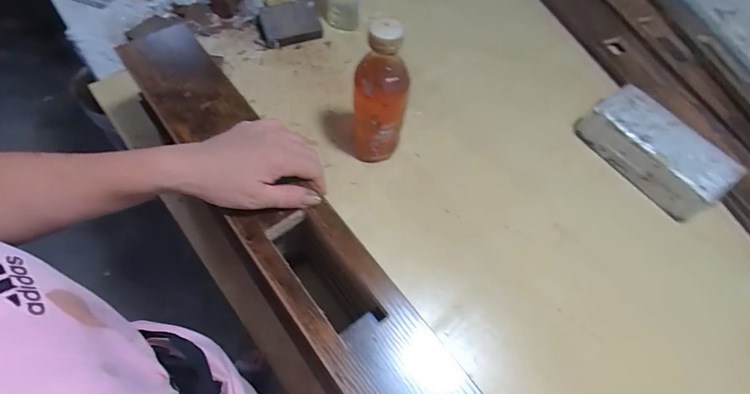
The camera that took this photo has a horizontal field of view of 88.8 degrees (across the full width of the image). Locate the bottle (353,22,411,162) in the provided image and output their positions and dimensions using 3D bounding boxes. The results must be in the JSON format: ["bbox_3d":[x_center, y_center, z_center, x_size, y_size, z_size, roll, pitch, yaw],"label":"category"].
[{"bbox_3d":[0.007,-0.122,0.499,0.072,0.205,0.058,-9,62,-9],"label":"bottle"}]

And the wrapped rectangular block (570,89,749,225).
[{"bbox_3d":[0.429,-0.077,0.580,0.100,0.058,0.214,-32,68,-18],"label":"wrapped rectangular block"}]

